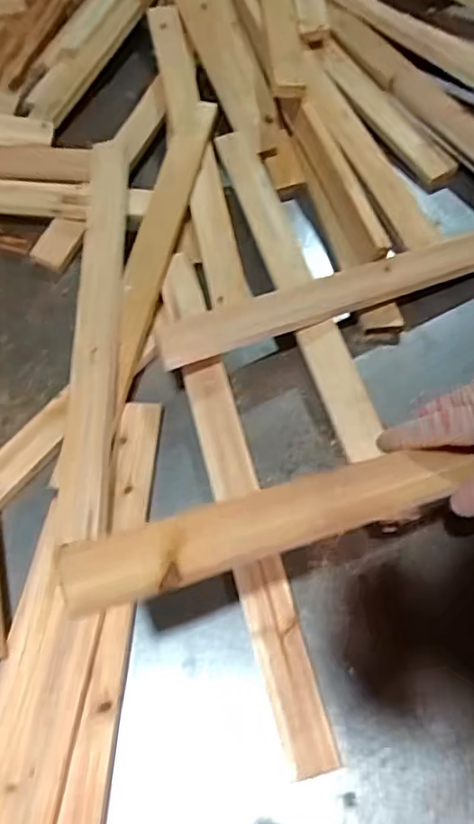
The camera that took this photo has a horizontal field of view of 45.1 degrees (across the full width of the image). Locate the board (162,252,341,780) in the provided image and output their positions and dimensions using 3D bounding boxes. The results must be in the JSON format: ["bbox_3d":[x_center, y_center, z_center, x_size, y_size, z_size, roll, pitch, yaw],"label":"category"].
[{"bbox_3d":[-0.007,0.044,0.517,0.040,0.021,0.486,-14,63,-4],"label":"board"}]

